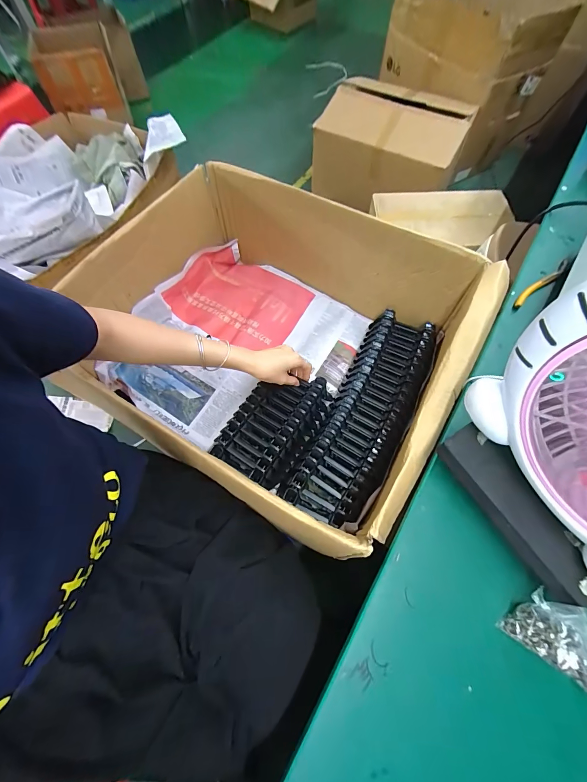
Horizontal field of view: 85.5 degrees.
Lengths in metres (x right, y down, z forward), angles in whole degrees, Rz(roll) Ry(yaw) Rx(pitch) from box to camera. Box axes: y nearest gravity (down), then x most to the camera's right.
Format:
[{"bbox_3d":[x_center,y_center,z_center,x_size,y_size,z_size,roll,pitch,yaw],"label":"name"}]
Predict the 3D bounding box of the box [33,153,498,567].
[{"bbox_3d":[-0.057,-0.109,0.630,0.665,0.291,0.525,29,69,14],"label":"box"}]

